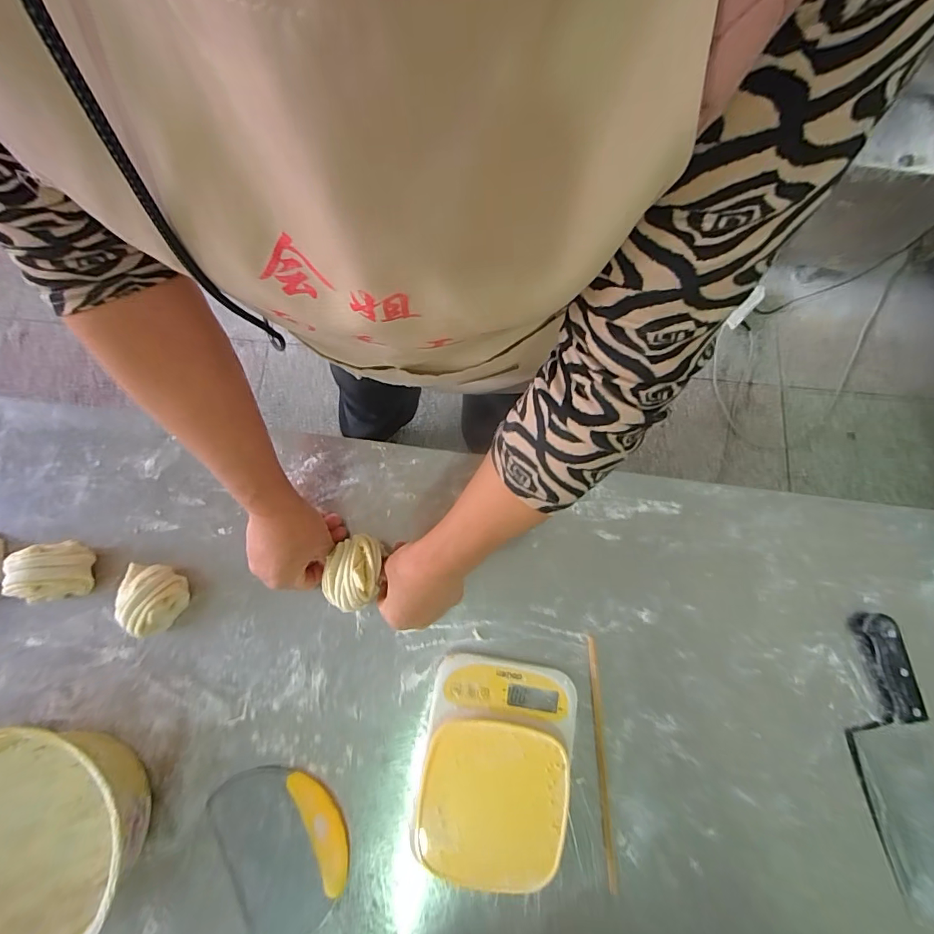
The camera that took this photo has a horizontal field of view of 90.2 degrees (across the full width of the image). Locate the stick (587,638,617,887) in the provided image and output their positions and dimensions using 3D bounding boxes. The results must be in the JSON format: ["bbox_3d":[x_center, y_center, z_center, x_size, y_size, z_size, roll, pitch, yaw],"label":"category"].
[{"bbox_3d":[0.138,0.299,0.482,0.009,0.007,0.231,-1,77,-2],"label":"stick"}]

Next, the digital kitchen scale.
[{"bbox_3d":[0.029,0.298,0.466,0.145,0.036,0.192,9,77,1],"label":"digital kitchen scale"}]

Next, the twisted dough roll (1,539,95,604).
[{"bbox_3d":[-0.436,0.110,0.488,0.076,0.050,0.059,-16,78,-5],"label":"twisted dough roll"}]

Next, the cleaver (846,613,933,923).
[{"bbox_3d":[0.455,0.310,0.488,0.080,0.017,0.285,-9,78,-4],"label":"cleaver"}]

